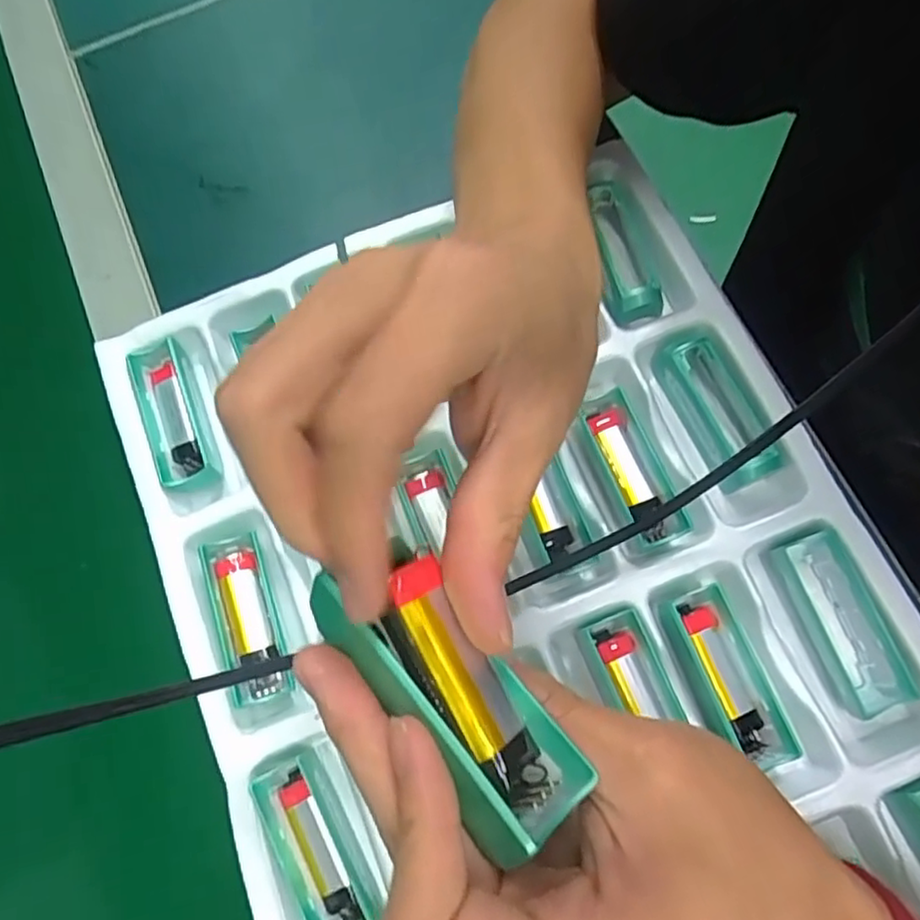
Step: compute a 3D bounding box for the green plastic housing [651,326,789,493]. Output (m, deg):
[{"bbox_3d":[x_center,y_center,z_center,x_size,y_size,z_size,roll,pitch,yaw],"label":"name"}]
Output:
[{"bbox_3d":[0.130,-0.025,0.336,0.028,0.030,0.080,-27,73,-5],"label":"green plastic housing"}]

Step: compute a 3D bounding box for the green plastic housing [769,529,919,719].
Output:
[{"bbox_3d":[0.173,0.073,0.299,0.026,0.019,0.080,-19,73,-2],"label":"green plastic housing"}]

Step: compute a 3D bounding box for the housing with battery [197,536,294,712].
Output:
[{"bbox_3d":[-0.104,0.077,0.321,0.028,0.016,0.079,-19,73,-2],"label":"housing with battery"}]

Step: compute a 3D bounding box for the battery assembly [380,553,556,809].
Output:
[{"bbox_3d":[0.001,0.053,0.155,0.017,0.013,0.061,-31,87,-8],"label":"battery assembly"}]

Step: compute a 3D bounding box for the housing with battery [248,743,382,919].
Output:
[{"bbox_3d":[-0.062,0.171,0.292,0.032,0.012,0.080,-29,73,-5],"label":"housing with battery"}]

